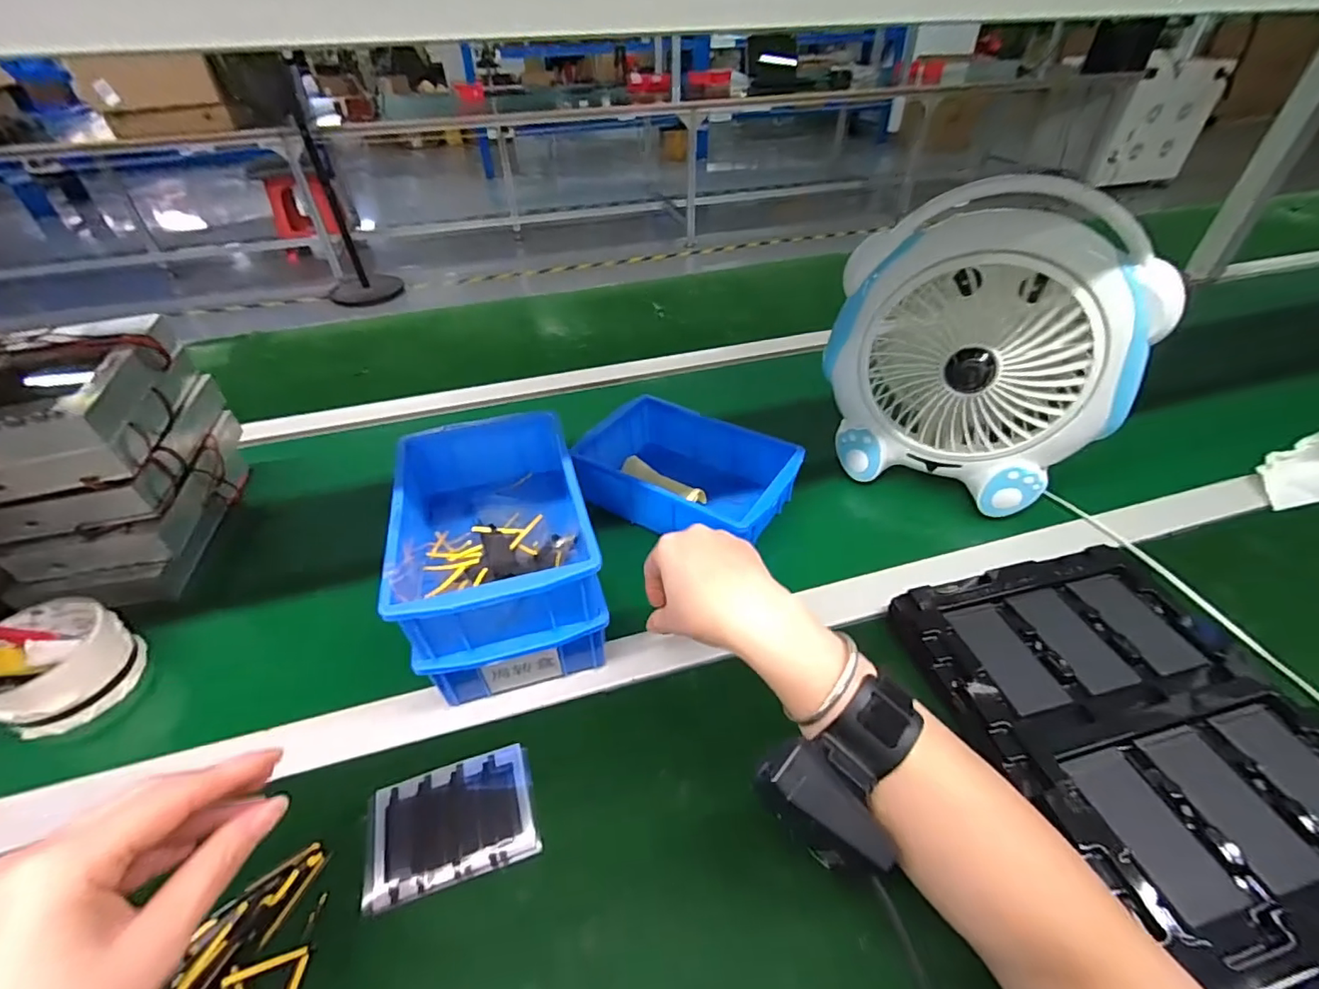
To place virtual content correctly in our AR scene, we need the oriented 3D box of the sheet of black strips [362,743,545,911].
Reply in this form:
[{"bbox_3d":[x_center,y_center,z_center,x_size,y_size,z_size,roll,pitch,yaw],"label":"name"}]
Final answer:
[{"bbox_3d":[-0.132,0.207,0.351,0.101,0.004,0.071,-13,43,-14],"label":"sheet of black strips"}]

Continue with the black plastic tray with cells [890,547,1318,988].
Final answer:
[{"bbox_3d":[0.342,0.158,0.380,0.242,0.027,0.275,-10,43,-10],"label":"black plastic tray with cells"}]

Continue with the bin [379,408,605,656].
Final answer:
[{"bbox_3d":[-0.132,0.021,0.427,0.127,0.058,0.194,-14,43,-13],"label":"bin"}]

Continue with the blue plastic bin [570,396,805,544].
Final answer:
[{"bbox_3d":[0.028,-0.023,0.575,0.206,0.065,0.149,24,47,24],"label":"blue plastic bin"}]

